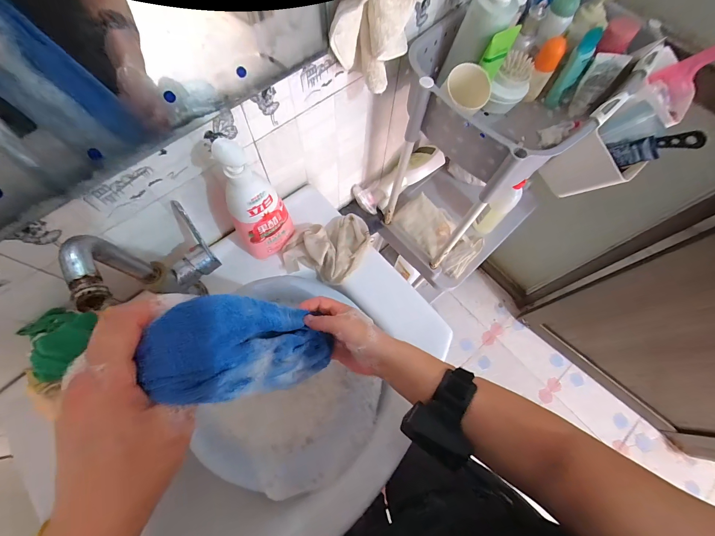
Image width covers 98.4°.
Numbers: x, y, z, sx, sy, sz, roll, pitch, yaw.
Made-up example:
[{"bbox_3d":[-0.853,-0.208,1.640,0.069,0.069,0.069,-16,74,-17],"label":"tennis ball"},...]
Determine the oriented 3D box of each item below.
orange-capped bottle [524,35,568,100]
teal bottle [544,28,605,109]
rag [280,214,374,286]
[{"bbox_3d":[0.338,-0.364,0.569,0.038,0.100,0.049,15,68,4],"label":"orange-capped bottle"},{"bbox_3d":[0.377,-0.349,0.546,0.030,0.117,0.040,35,71,11],"label":"teal bottle"},{"bbox_3d":[-0.048,-0.043,0.534,0.120,0.048,0.156,36,71,11],"label":"rag"}]

